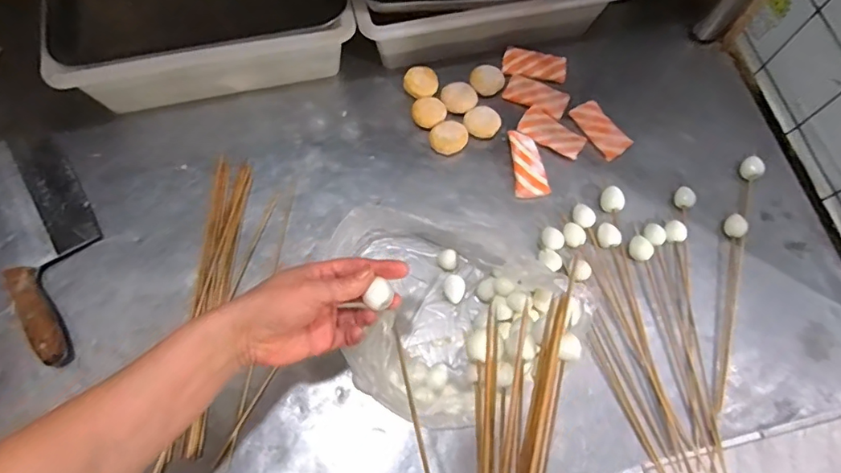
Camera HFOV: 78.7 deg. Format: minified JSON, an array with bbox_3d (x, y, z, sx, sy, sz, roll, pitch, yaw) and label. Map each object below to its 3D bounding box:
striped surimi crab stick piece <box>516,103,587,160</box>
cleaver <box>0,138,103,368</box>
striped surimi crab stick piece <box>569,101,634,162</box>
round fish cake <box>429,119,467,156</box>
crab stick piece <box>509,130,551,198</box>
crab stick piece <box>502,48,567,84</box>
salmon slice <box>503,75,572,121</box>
[{"bbox_3d":[0.160,-0.126,0.629,0.082,0.007,0.041,38,75,11],"label":"striped surimi crab stick piece"},{"bbox_3d":[-0.424,-0.003,0.579,0.107,0.030,0.297,-29,74,-10],"label":"cleaver"},{"bbox_3d":[0.222,-0.134,0.636,0.035,0.013,0.080,-32,75,-10],"label":"striped surimi crab stick piece"},{"bbox_3d":[0.035,-0.120,0.629,0.043,0.020,0.045,0,71,0],"label":"round fish cake"},{"bbox_3d":[0.128,-0.086,0.609,0.037,0.015,0.081,-6,72,-2],"label":"crab stick piece"},{"bbox_3d":[0.150,-0.225,0.668,0.082,0.004,0.038,11,72,3],"label":"crab stick piece"},{"bbox_3d":[0.148,-0.179,0.653,0.079,0.004,0.041,25,73,8],"label":"salmon slice"}]

